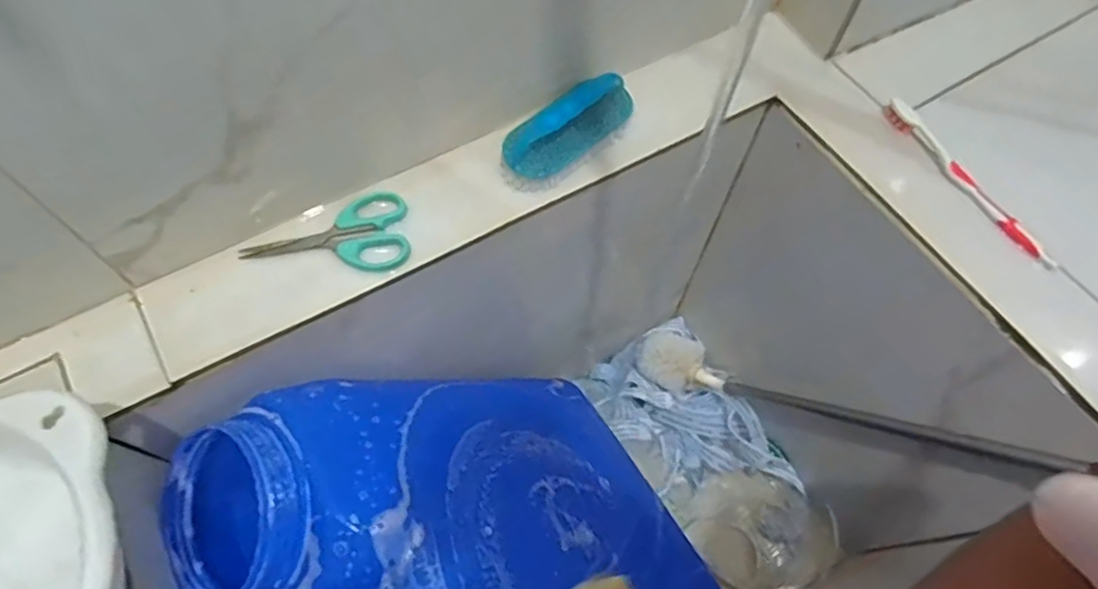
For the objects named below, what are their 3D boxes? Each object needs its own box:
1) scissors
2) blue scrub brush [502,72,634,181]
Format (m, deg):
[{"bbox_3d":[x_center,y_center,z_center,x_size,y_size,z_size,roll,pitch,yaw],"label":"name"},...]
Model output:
[{"bbox_3d":[-0.166,-0.041,0.487,0.119,0.011,0.061,-10,64,-7],"label":"scissors"},{"bbox_3d":[0.018,-0.129,0.515,0.113,0.035,0.041,-34,69,-17],"label":"blue scrub brush"}]

